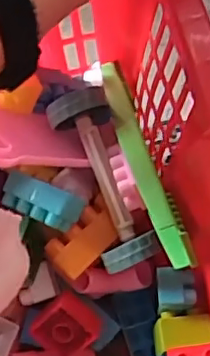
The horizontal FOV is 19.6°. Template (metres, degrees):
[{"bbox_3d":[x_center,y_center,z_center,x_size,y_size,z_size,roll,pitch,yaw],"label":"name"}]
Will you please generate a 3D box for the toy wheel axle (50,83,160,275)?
[{"bbox_3d":[0.000,-0.002,0.365,0.039,0.034,0.111,-21,70,-5],"label":"toy wheel axle"}]

